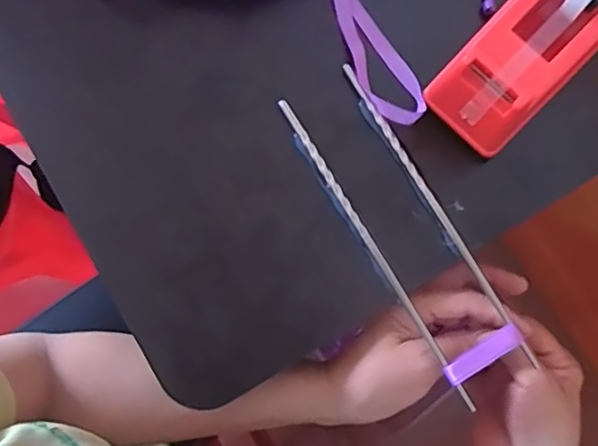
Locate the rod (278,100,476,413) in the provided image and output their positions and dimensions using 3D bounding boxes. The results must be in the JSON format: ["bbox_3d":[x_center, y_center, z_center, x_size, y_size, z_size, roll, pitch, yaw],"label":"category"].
[{"bbox_3d":[0.046,0.015,0.378,0.007,0.008,0.220,-30,83,-6],"label":"rod"}]

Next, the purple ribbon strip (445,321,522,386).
[{"bbox_3d":[0.110,0.079,0.363,0.048,0.004,0.013,-30,63,-5],"label":"purple ribbon strip"}]

